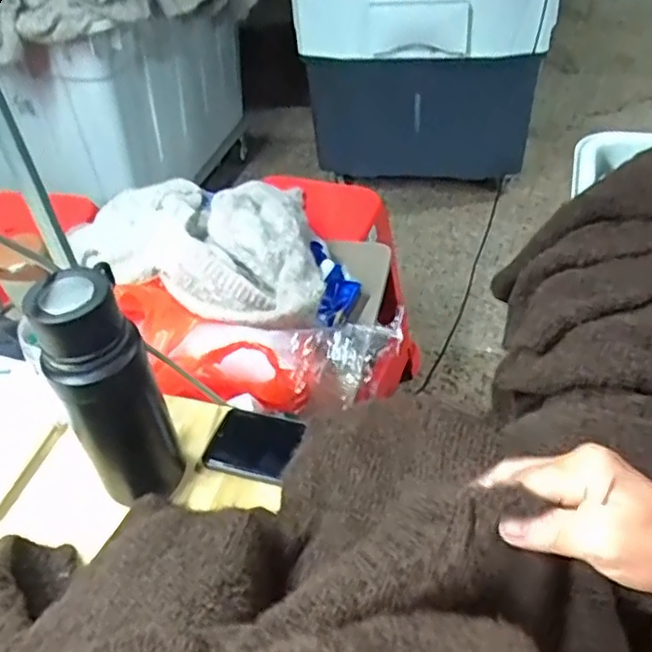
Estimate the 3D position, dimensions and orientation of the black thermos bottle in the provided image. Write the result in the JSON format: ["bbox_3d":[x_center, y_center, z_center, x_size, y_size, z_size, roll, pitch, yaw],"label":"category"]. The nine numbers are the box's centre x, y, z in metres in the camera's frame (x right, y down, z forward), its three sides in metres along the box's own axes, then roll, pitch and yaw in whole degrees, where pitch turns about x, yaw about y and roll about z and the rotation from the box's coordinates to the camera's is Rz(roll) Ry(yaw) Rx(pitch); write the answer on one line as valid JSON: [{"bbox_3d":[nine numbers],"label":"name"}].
[{"bbox_3d":[-0.192,0.063,0.600,0.080,0.233,0.069,-18,44,-12],"label":"black thermos bottle"}]

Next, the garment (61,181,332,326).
[{"bbox_3d":[-0.187,-0.156,1.089,0.463,0.096,0.327,16,47,22],"label":"garment"}]

